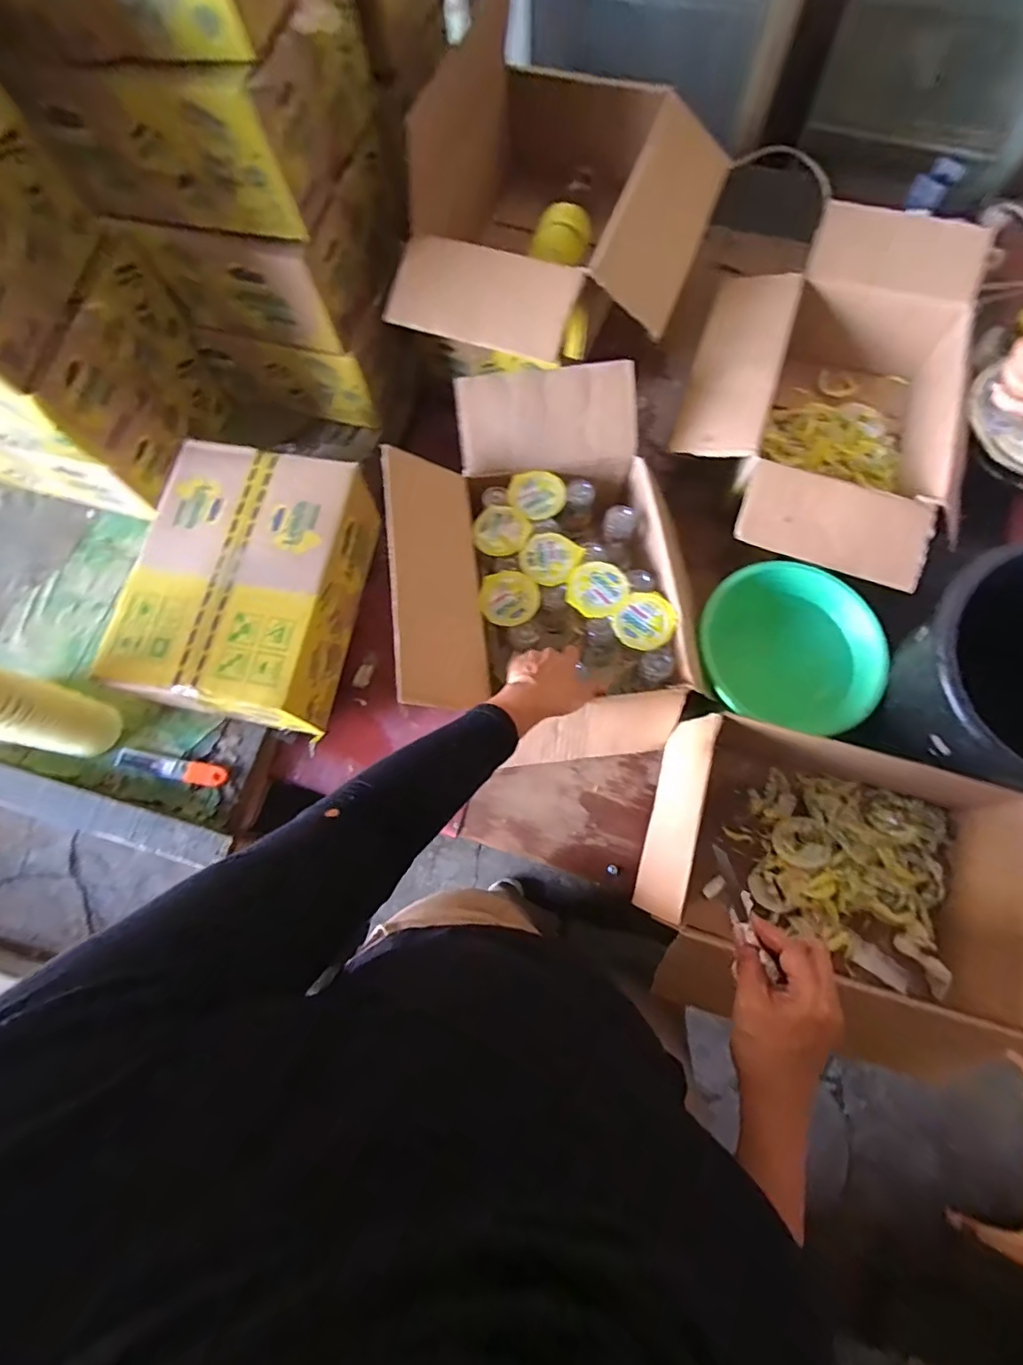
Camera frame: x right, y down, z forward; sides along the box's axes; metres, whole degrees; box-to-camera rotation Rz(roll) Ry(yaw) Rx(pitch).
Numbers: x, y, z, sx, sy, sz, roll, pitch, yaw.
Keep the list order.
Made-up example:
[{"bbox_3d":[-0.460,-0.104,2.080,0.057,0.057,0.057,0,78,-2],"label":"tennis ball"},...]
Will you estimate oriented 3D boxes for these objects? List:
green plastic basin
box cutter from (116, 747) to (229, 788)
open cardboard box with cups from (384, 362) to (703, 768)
[{"bbox_3d":[0.368,-0.041,0.764,0.217,0.141,0.213,0,73,1],"label":"green plastic basin"},{"bbox_3d":[-0.456,0.115,0.728,0.144,0.020,0.029,10,73,5],"label":"box cutter"},{"bbox_3d":[0.032,-0.139,0.746,0.342,0.257,0.473,-6,73,0],"label":"open cardboard box with cups"}]

